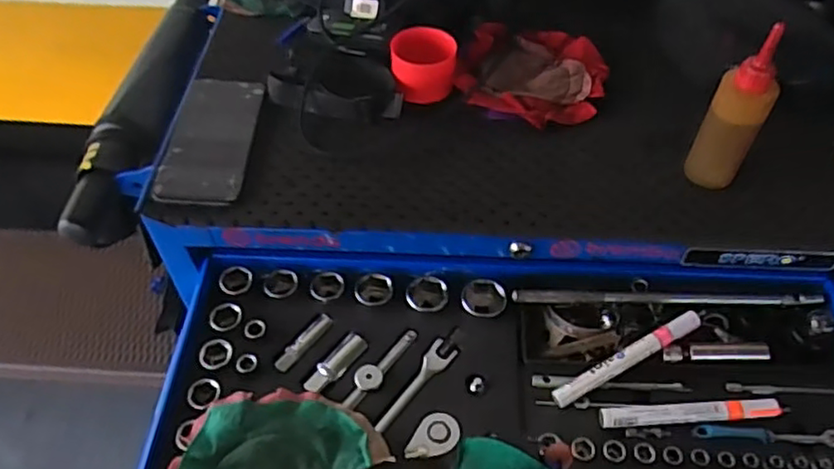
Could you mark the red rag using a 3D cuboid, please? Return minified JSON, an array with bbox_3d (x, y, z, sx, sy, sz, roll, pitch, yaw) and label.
[{"bbox_3d":[0.123,-0.173,0.671,0.142,0.033,0.144,18,54,14],"label":"red rag"}]

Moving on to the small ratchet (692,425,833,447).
[{"bbox_3d":[0.290,0.164,0.525,0.130,0.016,0.016,3,51,2],"label":"small ratchet"}]

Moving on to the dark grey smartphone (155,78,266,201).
[{"bbox_3d":[-0.196,-0.094,0.617,0.076,0.013,0.165,5,51,-4],"label":"dark grey smartphone"}]

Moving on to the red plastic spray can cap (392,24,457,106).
[{"bbox_3d":[0.005,-0.169,0.647,0.063,0.046,0.064,0,51,0],"label":"red plastic spray can cap"}]

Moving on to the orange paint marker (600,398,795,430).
[{"bbox_3d":[0.225,0.144,0.526,0.149,0.010,0.017,-3,51,-3],"label":"orange paint marker"}]

